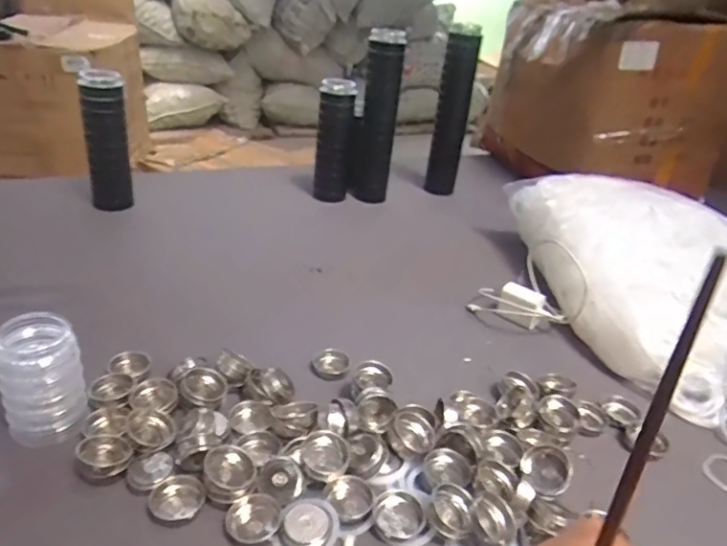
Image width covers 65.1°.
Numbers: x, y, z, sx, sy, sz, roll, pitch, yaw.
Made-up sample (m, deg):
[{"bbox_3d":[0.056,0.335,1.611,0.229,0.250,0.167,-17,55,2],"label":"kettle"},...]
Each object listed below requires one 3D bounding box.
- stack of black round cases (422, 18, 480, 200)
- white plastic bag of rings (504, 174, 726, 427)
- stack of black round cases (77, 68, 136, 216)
[{"bbox_3d":[0.183,-0.322,1.187,0.068,0.350,0.075,9,29,6],"label":"stack of black round cases"},{"bbox_3d":[0.386,-0.025,0.839,0.236,0.160,0.473,-7,31,-23],"label":"white plastic bag of rings"},{"bbox_3d":[-0.440,-0.219,0.977,0.069,0.232,0.065,-7,31,-23],"label":"stack of black round cases"}]

